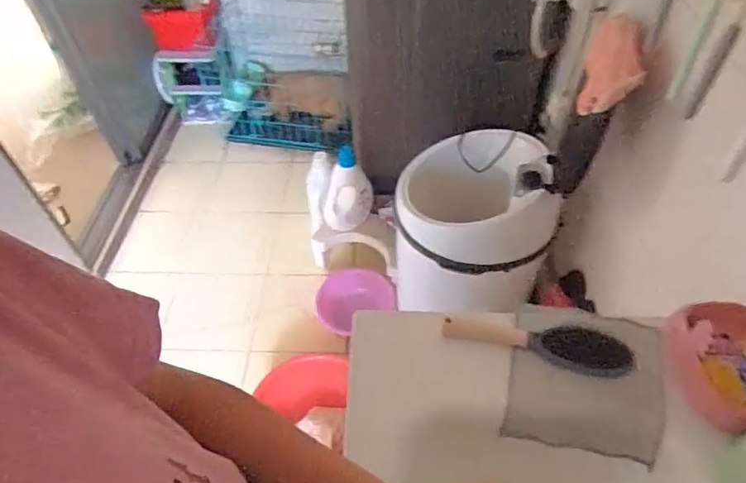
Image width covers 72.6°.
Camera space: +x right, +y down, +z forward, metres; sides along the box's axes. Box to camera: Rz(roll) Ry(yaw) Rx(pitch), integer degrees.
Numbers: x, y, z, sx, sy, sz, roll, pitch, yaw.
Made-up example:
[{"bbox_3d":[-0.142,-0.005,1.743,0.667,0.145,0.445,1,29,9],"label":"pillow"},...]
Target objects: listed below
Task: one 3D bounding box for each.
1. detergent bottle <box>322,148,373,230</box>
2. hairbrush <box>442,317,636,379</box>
[{"bbox_3d":[-0.085,-0.166,1.642,0.168,0.281,0.104,-9,49,-5],"label":"detergent bottle"},{"bbox_3d":[0.205,0.122,0.643,0.224,0.030,0.056,11,50,11],"label":"hairbrush"}]

